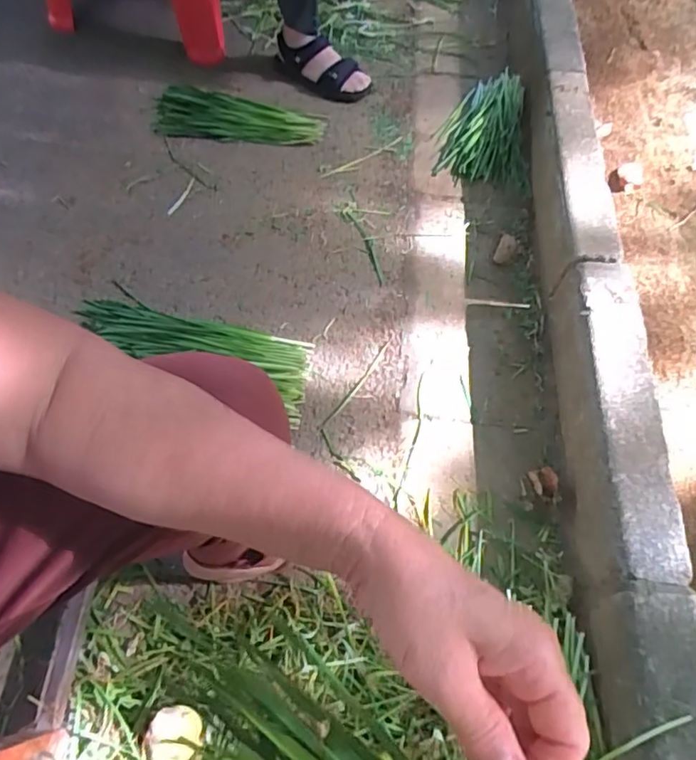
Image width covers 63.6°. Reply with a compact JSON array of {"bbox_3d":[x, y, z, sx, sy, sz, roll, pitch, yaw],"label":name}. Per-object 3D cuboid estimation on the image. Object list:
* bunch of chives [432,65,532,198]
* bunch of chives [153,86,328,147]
[{"bbox_3d":[0.290,-0.549,1.218,0.193,0.046,0.308,5,62,-1],"label":"bunch of chives"},{"bbox_3d":[-0.235,-0.560,1.204,0.366,0.030,0.155,9,62,1],"label":"bunch of chives"}]

